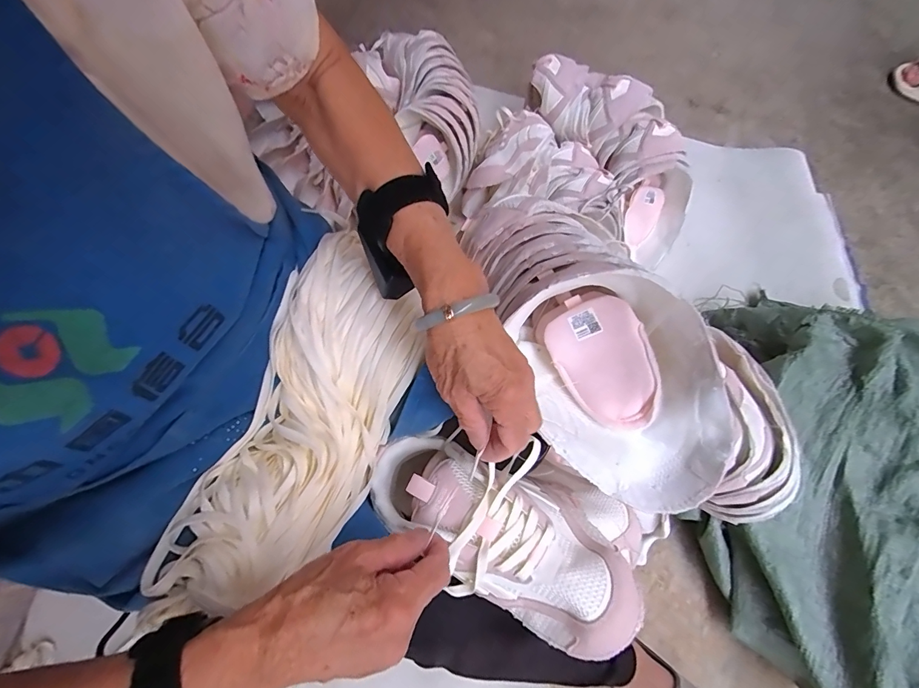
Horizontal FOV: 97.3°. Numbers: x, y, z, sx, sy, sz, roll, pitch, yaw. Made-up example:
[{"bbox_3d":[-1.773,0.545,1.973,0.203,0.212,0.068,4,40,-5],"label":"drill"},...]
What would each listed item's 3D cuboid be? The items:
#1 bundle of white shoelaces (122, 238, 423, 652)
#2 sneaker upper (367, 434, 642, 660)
[{"bbox_3d":[-0.123,0.063,0.342,0.125,0.052,0.307,17,72,4],"label":"bundle of white shoelaces"},{"bbox_3d":[0.033,0.164,0.355,0.233,0.086,0.103,28,73,18],"label":"sneaker upper"}]

